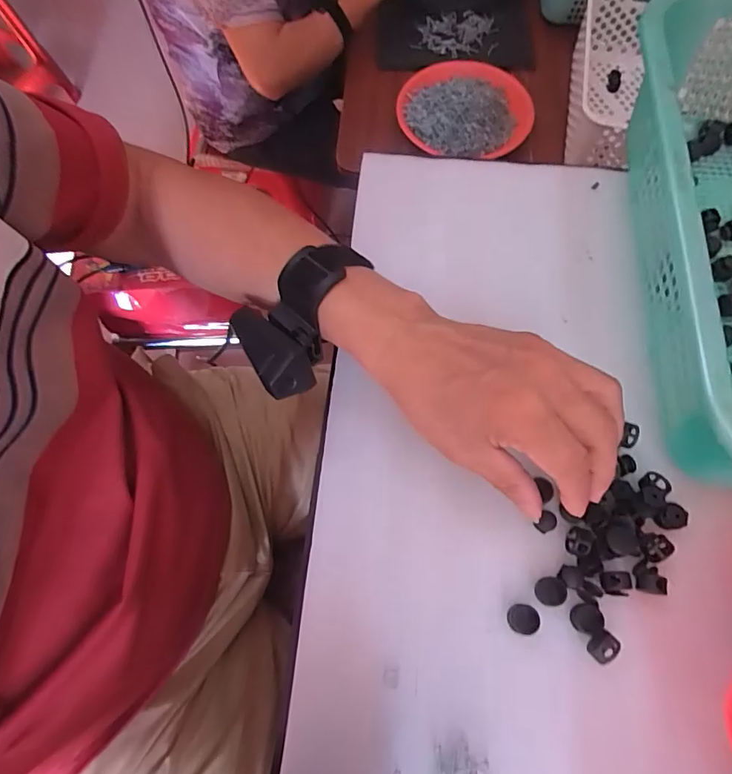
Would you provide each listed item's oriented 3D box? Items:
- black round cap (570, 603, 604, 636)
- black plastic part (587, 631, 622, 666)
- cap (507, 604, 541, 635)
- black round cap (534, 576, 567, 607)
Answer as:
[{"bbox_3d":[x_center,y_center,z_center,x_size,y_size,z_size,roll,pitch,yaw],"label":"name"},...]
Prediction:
[{"bbox_3d":[0.131,0.137,0.290,0.018,0.004,0.016,13,69,7],"label":"black round cap"},{"bbox_3d":[0.136,0.149,0.280,0.013,0.009,0.017,37,74,15],"label":"black plastic part"},{"bbox_3d":[0.094,0.138,0.290,0.017,0.004,0.016,-1,68,2],"label":"cap"},{"bbox_3d":[0.112,0.123,0.295,0.018,0.004,0.016,3,69,3],"label":"black round cap"}]

